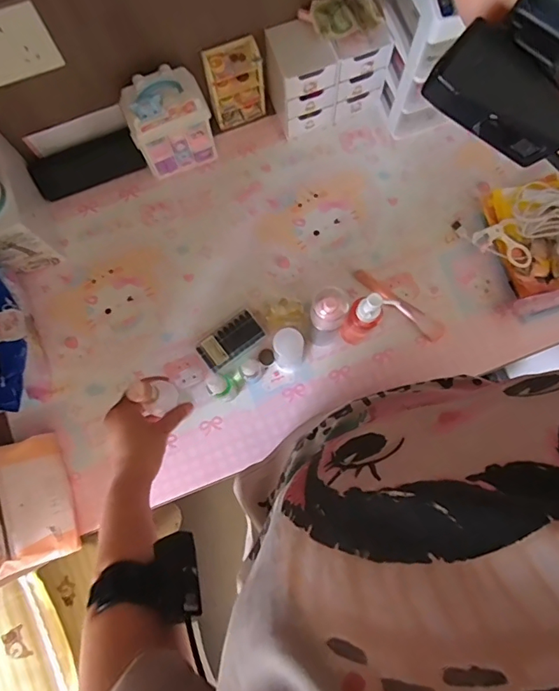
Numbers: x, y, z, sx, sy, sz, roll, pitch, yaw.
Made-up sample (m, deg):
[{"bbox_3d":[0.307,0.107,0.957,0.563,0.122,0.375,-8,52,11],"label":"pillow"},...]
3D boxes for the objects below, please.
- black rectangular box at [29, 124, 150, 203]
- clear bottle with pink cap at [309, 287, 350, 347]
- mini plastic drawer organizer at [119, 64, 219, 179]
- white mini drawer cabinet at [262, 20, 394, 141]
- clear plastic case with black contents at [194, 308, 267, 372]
[{"bbox_3d":[-0.294,-0.278,0.723,0.161,0.053,0.044,-23,79,-3],"label":"black rectangular box"},{"bbox_3d":[0.059,-0.030,0.604,0.042,0.169,0.039,0,79,1],"label":"clear bottle with pink cap"},{"bbox_3d":[-0.158,-0.324,0.681,0.113,0.145,0.069,-26,79,-4],"label":"mini plastic drawer organizer"},{"bbox_3d":[0.071,-0.405,0.697,0.161,0.133,0.086,-16,79,-2],"label":"white mini drawer cabinet"},{"bbox_3d":[-0.071,-0.007,0.679,0.093,0.019,0.051,-37,80,-6],"label":"clear plastic case with black contents"}]

